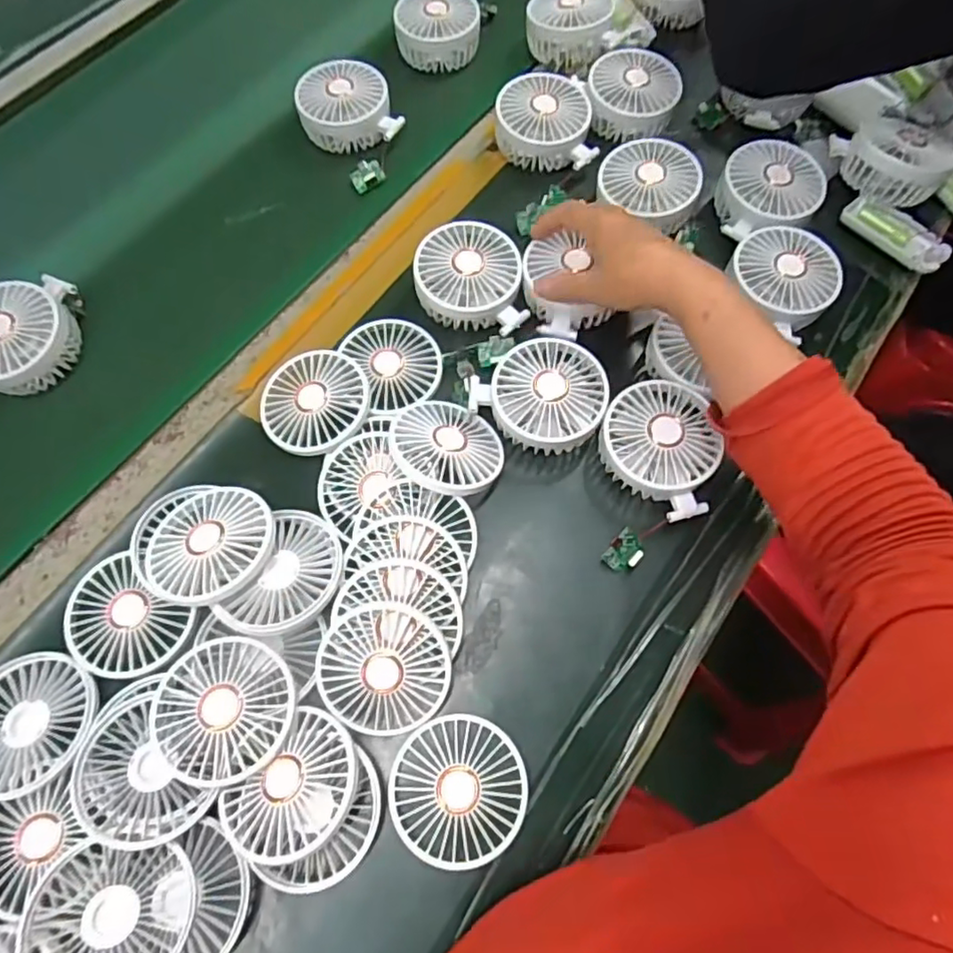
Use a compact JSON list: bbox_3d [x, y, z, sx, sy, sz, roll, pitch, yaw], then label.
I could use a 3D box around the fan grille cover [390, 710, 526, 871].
[{"bbox_3d":[-0.011,0.203,0.392,0.086,0.006,0.085,-2,68,-1],"label":"fan grille cover"}]

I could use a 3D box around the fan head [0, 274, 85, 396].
[{"bbox_3d":[-0.371,-0.116,0.497,0.098,0.047,0.078,-38,73,-14],"label":"fan head"}]

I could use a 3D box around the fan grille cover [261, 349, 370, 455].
[{"bbox_3d":[-0.128,-0.062,0.478,0.083,0.018,0.089,-7,68,-2],"label":"fan grille cover"}]

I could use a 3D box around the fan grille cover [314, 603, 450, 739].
[{"bbox_3d":[-0.062,0.127,0.404,0.085,0.018,0.084,6,90,0],"label":"fan grille cover"}]

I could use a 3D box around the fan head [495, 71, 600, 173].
[{"bbox_3d":[0.064,-0.329,0.569,0.093,0.048,0.085,2,68,1],"label":"fan head"}]

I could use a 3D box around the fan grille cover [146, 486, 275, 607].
[{"bbox_3d":[-0.185,0.045,0.419,0.087,0.015,0.087,-8,57,3],"label":"fan grille cover"}]

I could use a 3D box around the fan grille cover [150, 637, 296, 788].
[{"bbox_3d":[-0.162,0.150,0.391,0.086,0.023,0.084,14,69,6],"label":"fan grille cover"}]

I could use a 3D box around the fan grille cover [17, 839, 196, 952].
[{"bbox_3d":[-0.218,0.262,0.352,0.089,0.019,0.079,5,68,2],"label":"fan grille cover"}]

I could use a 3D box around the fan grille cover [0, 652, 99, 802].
[{"bbox_3d":[-0.299,0.160,0.398,0.087,0.011,0.087,-33,72,-12],"label":"fan grille cover"}]

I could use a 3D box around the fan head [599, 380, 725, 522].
[{"bbox_3d":[0.138,-0.023,0.461,0.089,0.051,0.088,0,68,0],"label":"fan head"}]

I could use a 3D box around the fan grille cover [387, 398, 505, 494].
[{"bbox_3d":[-0.022,-0.025,0.452,0.082,0.016,0.078,2,68,1],"label":"fan grille cover"}]

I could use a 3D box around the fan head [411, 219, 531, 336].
[{"bbox_3d":[-0.006,-0.162,0.504,0.093,0.040,0.091,-3,68,-1],"label":"fan head"}]

